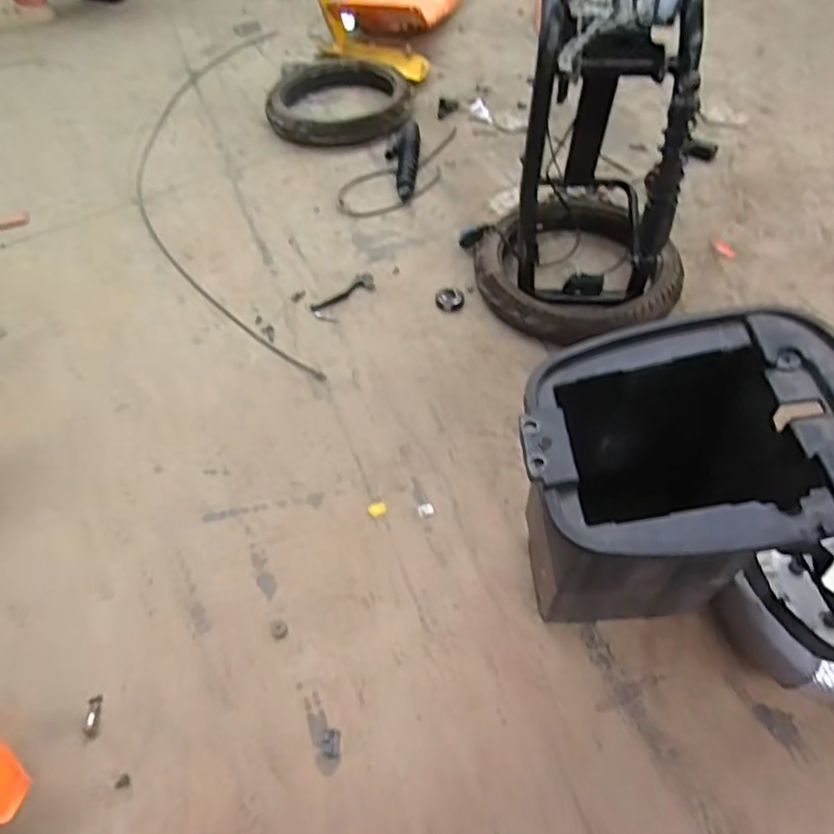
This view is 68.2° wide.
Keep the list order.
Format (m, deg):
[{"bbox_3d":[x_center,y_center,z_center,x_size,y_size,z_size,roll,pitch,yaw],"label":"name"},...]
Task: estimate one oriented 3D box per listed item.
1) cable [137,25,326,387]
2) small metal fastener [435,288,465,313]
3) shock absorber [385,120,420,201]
[{"bbox_3d":[-0.478,-0.586,1.440,0.352,0.012,1.408,-11,55,-5],"label":"cable"},{"bbox_3d":[0.061,-0.217,1.137,0.051,0.011,0.057,-5,55,-1],"label":"small metal fastener"},{"bbox_3d":[-0.034,-0.599,1.407,0.071,0.043,0.281,1,55,4],"label":"shock absorber"}]

